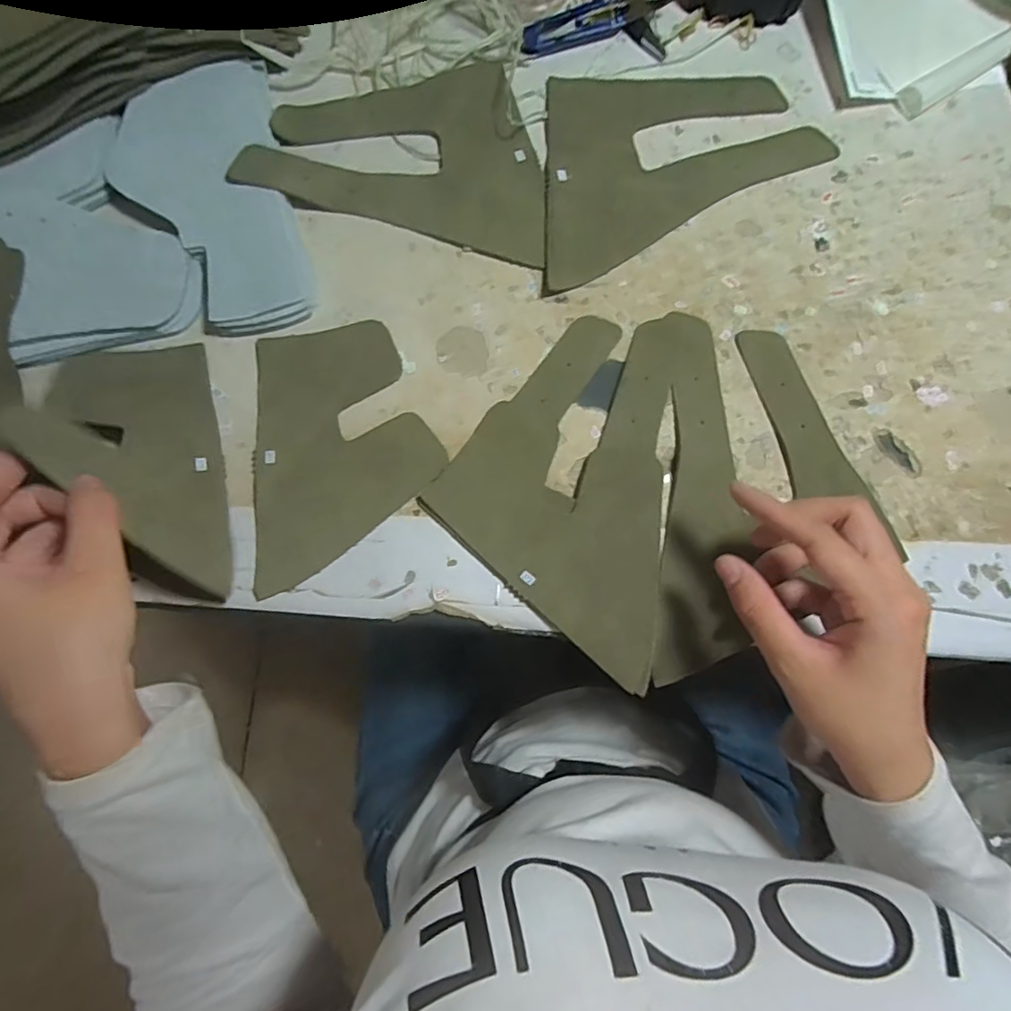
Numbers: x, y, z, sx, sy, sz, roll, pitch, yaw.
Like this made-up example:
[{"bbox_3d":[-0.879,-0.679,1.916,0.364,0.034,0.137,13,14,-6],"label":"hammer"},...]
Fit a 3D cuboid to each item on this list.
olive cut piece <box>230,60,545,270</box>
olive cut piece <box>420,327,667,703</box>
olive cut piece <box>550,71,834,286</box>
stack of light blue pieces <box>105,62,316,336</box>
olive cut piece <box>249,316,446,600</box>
[{"bbox_3d":[-0.056,-0.236,0.365,0.186,0.016,0.129,14,79,2],"label":"olive cut piece"},{"bbox_3d":[0.027,-0.015,0.326,0.125,0.004,0.200,8,77,3],"label":"olive cut piece"},{"bbox_3d":[0.102,-0.230,0.367,0.200,0.006,0.134,-21,80,-5],"label":"olive cut piece"},{"bbox_3d":[-0.181,-0.185,0.350,0.098,0.019,0.174,-15,80,-4],"label":"stack of light blue pieces"},{"bbox_3d":[-0.094,-0.034,0.331,0.106,0.005,0.148,-8,79,-3],"label":"olive cut piece"}]

